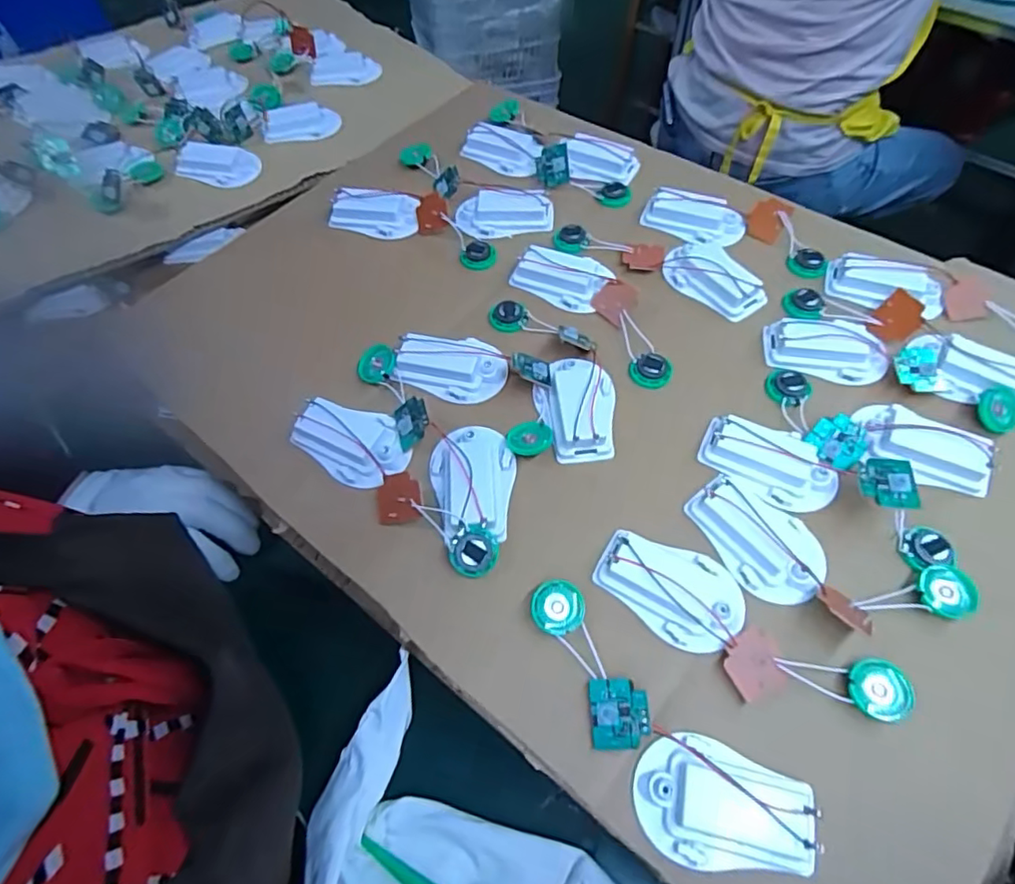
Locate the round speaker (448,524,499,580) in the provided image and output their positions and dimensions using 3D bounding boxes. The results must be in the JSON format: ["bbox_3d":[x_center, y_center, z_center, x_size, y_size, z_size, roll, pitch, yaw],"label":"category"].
[{"bbox_3d":[-0.019,0.063,0.331,0.029,0.009,0.029,-1,85,12],"label":"round speaker"}]

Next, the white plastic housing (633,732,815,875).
[{"bbox_3d":[0.098,0.167,0.266,0.075,0.019,0.051,12,61,9],"label":"white plastic housing"}]

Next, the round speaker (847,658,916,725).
[{"bbox_3d":[0.185,0.123,0.288,0.029,0.004,0.028,-1,60,2],"label":"round speaker"}]

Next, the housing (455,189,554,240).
[{"bbox_3d":[-0.002,-0.191,0.485,0.080,0.020,0.038,-2,60,1],"label":"housing"}]

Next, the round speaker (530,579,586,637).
[{"bbox_3d":[0.027,0.091,0.317,0.029,0.007,0.029,-1,60,2],"label":"round speaker"}]

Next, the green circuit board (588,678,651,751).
[{"bbox_3d":[0.055,0.135,0.288,0.029,0.006,0.032,-8,65,16],"label":"green circuit board"}]

